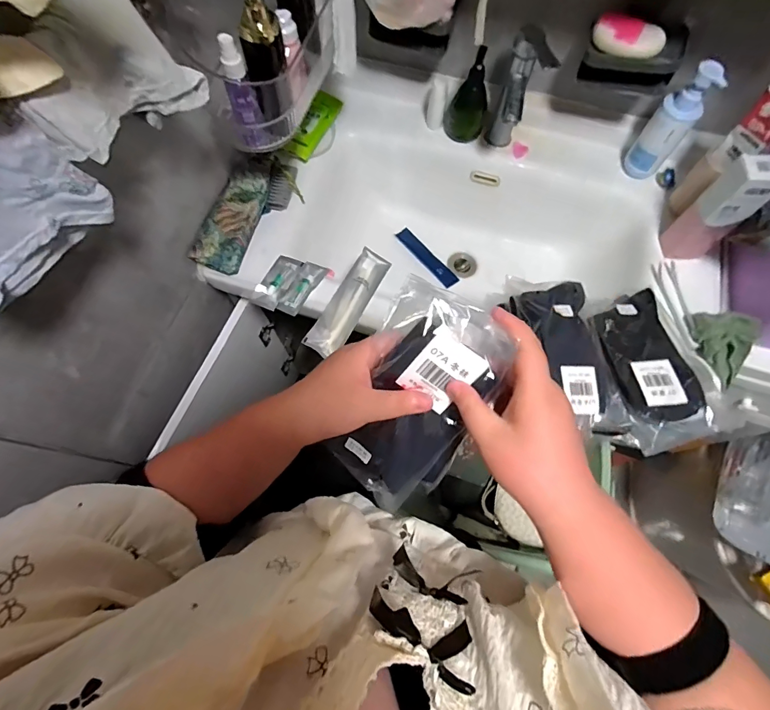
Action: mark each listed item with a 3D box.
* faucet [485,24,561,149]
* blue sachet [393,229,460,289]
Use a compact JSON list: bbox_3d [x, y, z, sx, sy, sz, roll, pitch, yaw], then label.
[{"bbox_3d":[0.203,-0.401,0.669,0.048,0.178,0.127,8,69,3],"label":"faucet"},{"bbox_3d":[0.086,-0.198,0.841,0.033,0.014,0.156,-39,73,-14],"label":"blue sachet"}]

